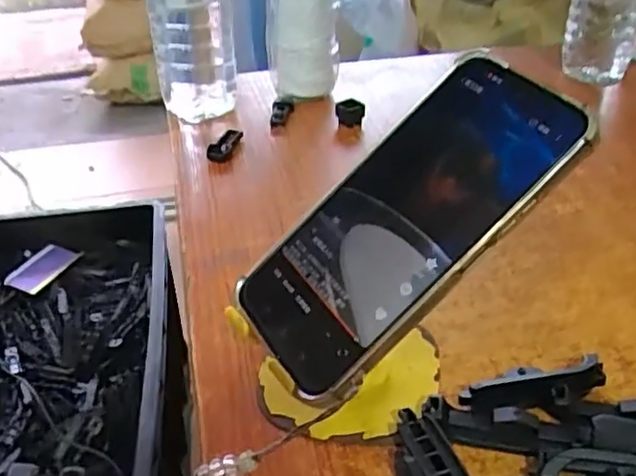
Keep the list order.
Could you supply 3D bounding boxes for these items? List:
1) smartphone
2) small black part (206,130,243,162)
[{"bbox_3d":[0.037,-0.009,0.294,0.168,0.007,0.081,-45,49,2],"label":"smartphone"},{"bbox_3d":[-0.076,-0.074,0.537,0.009,0.015,0.044,13,37,18],"label":"small black part"}]

